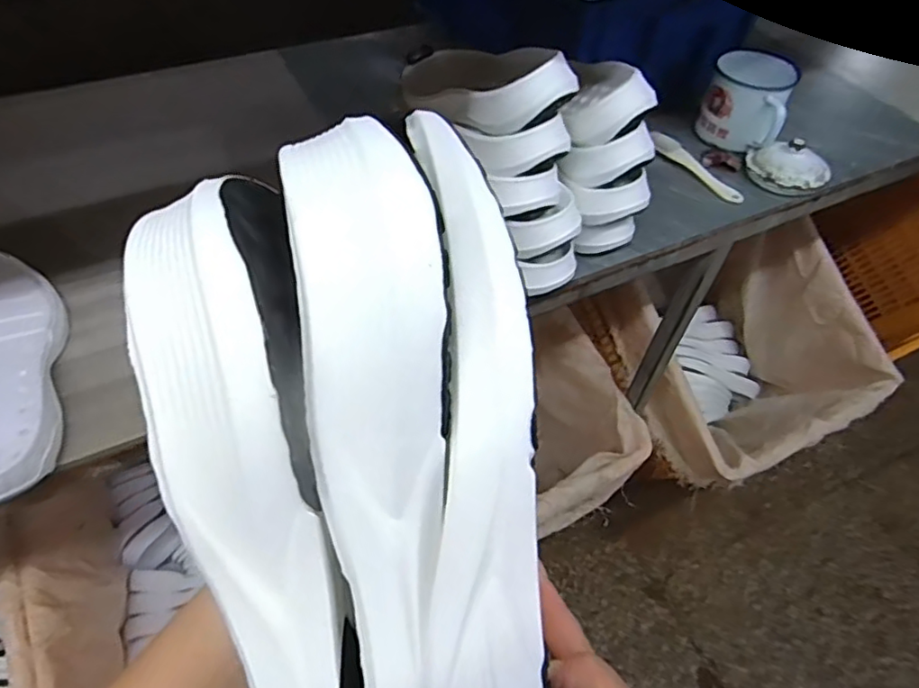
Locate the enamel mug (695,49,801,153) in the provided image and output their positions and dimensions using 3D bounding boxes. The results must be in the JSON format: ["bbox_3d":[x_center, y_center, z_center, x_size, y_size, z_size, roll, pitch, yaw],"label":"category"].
[{"bbox_3d":[0.379,-0.322,0.797,0.101,0.087,0.104,22,54,14],"label":"enamel mug"}]

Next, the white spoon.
[{"bbox_3d":[0.300,-0.228,0.771,0.032,0.024,0.148,-33,60,-25],"label":"white spoon"}]

